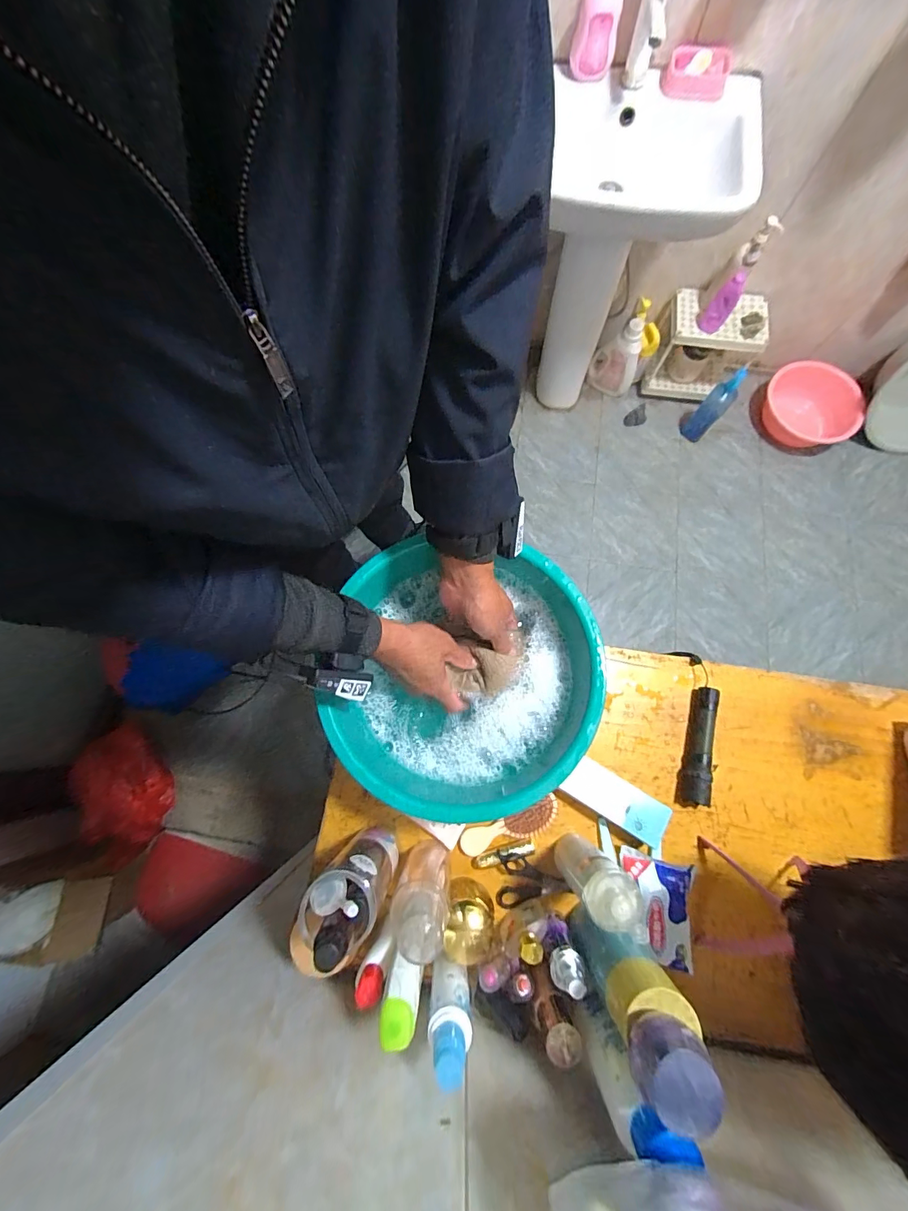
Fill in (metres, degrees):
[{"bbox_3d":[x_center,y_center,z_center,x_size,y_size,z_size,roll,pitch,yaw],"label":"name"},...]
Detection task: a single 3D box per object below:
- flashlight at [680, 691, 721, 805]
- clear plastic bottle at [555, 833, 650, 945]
[{"bbox_3d":[0.332,0.189,0.571,0.031,0.031,0.155,14,77,5],"label":"flashlight"},{"bbox_3d":[0.150,0.294,0.459,0.051,0.165,0.051,-1,76,1],"label":"clear plastic bottle"}]

